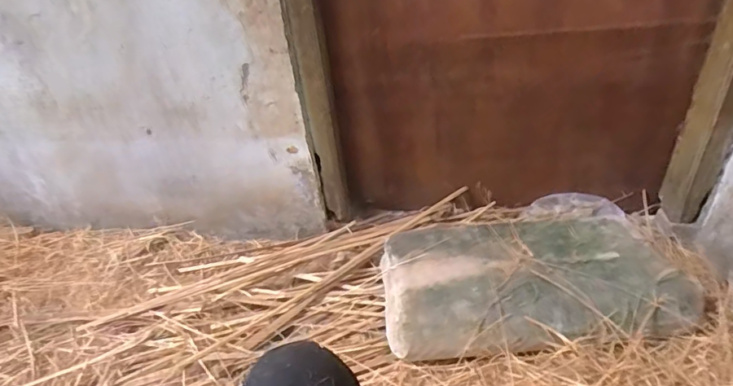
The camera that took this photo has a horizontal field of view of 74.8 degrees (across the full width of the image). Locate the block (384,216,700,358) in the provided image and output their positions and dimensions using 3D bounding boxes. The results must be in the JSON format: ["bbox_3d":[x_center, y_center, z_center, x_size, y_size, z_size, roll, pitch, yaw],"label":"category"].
[{"bbox_3d":[0.331,0.171,1.020,0.599,0.082,0.338,-7,37,1],"label":"block"}]

